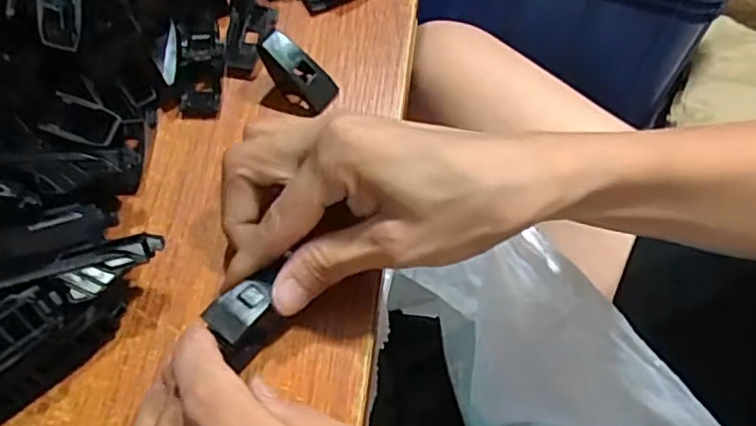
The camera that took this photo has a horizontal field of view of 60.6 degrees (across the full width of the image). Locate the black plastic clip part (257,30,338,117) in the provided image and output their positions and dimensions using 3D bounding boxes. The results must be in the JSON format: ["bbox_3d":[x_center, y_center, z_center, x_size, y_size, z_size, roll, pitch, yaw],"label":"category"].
[{"bbox_3d":[-0.039,-0.065,0.304,0.041,0.014,0.015,43,64,-21],"label":"black plastic clip part"}]

